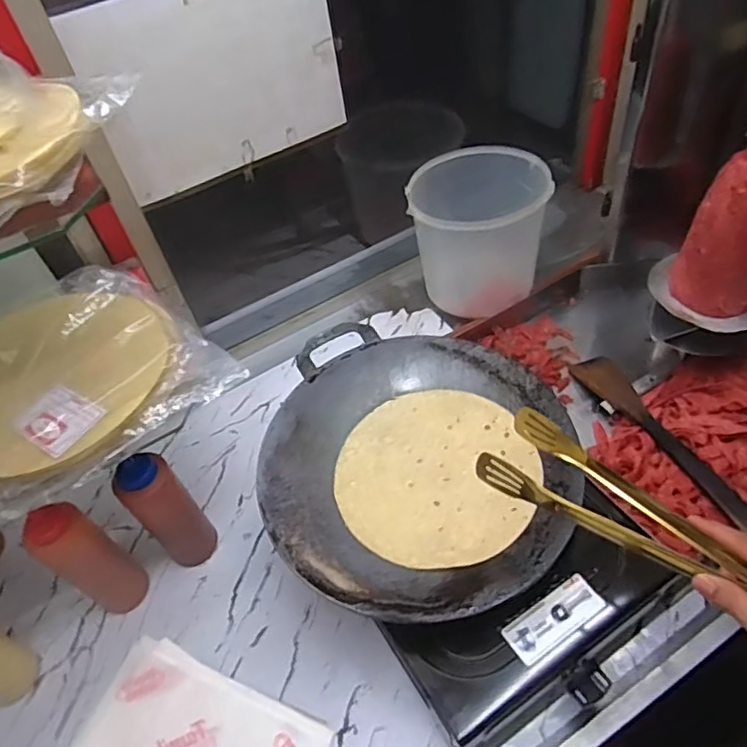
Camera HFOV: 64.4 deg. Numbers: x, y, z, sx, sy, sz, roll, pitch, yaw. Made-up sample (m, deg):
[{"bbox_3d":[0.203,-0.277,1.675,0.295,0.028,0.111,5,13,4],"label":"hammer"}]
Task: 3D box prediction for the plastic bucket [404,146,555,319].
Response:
[{"bbox_3d":[0.154,-0.206,0.903,0.187,0.206,0.187,-3,47,4],"label":"plastic bucket"}]

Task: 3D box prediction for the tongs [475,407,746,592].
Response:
[{"bbox_3d":[0.205,0.112,0.498,0.225,0.031,0.081,29,57,22],"label":"tongs"}]

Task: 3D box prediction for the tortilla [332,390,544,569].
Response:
[{"bbox_3d":[0.063,0.098,0.617,0.202,0.018,0.200,-3,47,4],"label":"tortilla"}]

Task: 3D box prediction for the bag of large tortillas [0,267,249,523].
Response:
[{"bbox_3d":[-0.301,-0.004,0.580,0.250,0.044,0.236,-35,53,-23],"label":"bag of large tortillas"}]

